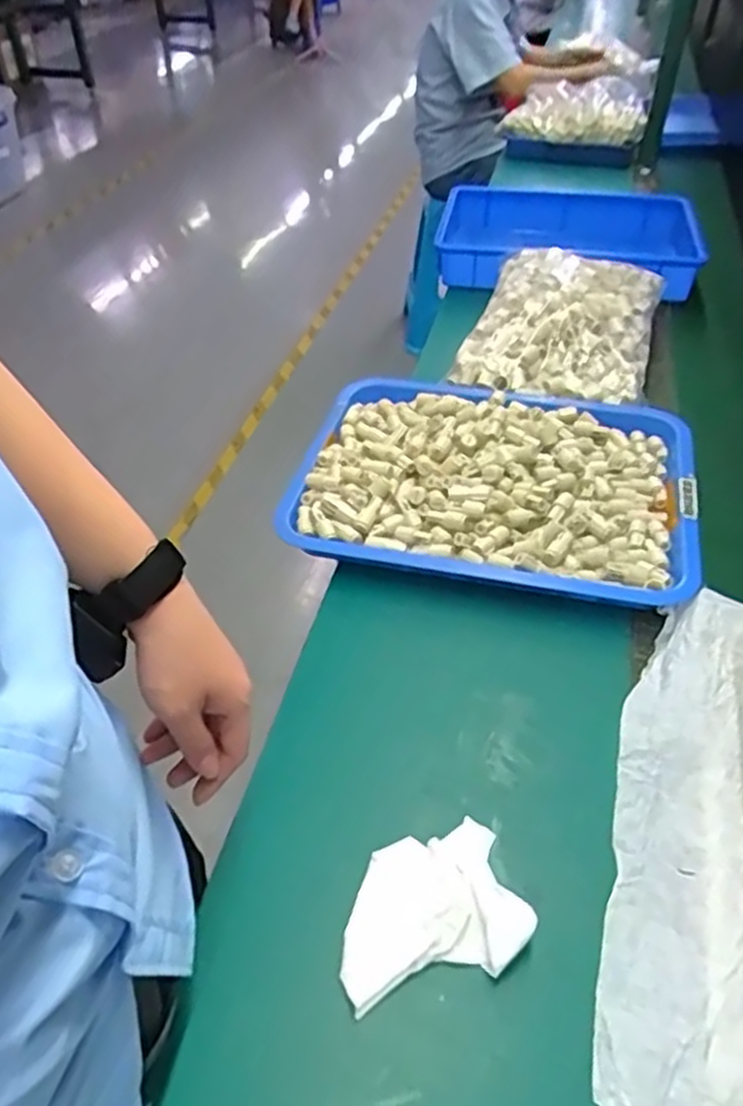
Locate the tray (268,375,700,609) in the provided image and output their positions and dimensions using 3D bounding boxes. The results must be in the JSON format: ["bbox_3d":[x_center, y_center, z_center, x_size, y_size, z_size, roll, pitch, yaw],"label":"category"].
[{"bbox_3d":[0.139,-0.086,0.886,0.437,0.050,0.336,10,45,11],"label":"tray"}]

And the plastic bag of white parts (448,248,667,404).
[{"bbox_3d":[0.269,-0.331,1.070,0.242,0.066,0.321,14,46,14],"label":"plastic bag of white parts"}]

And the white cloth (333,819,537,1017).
[{"bbox_3d":[0.037,0.248,0.541,0.132,0.026,0.102,-14,46,-14],"label":"white cloth"}]

